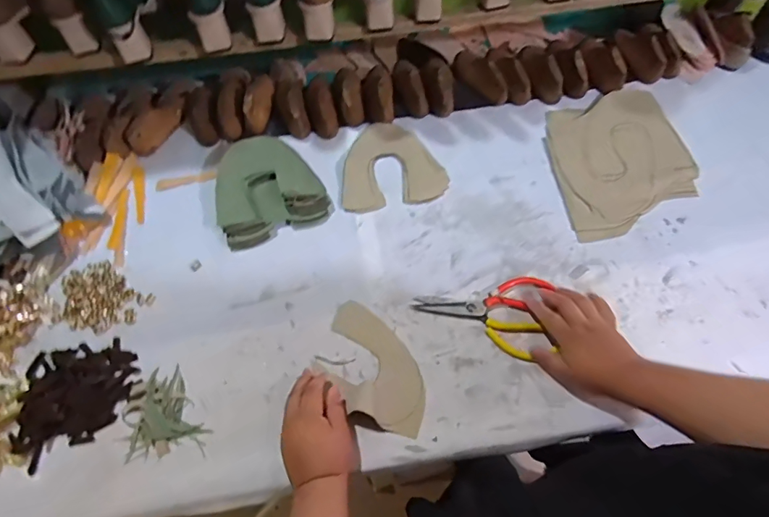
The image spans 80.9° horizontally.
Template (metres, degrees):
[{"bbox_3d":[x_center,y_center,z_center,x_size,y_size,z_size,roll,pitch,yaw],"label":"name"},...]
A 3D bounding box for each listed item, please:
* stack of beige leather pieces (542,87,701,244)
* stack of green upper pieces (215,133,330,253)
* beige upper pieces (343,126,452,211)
[{"bbox_3d":[0.387,-0.162,0.741,0.218,0.016,0.269,-7,64,0],"label":"stack of beige leather pieces"},{"bbox_3d":[-0.196,-0.120,0.736,0.172,0.058,0.168,-24,65,-8],"label":"stack of green upper pieces"},{"bbox_3d":[0.011,-0.164,0.770,0.168,0.016,0.164,-10,64,-1],"label":"beige upper pieces"}]

